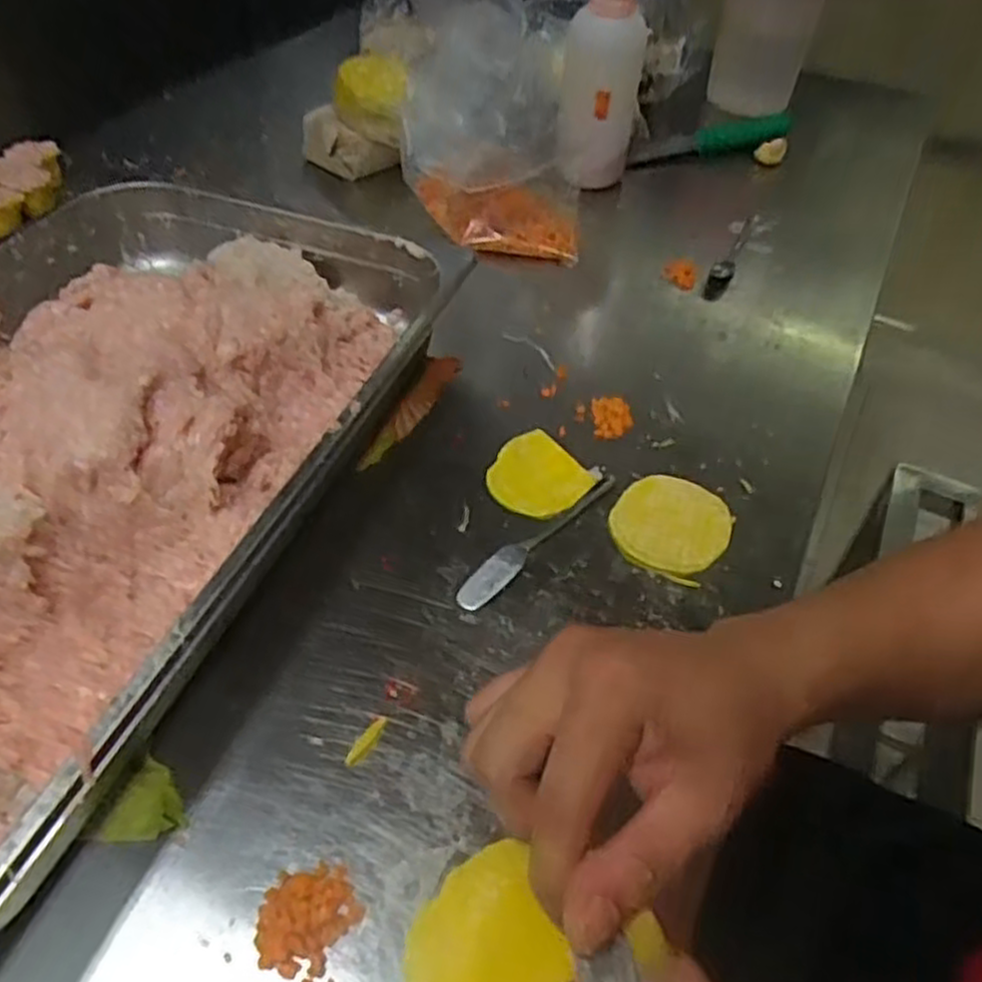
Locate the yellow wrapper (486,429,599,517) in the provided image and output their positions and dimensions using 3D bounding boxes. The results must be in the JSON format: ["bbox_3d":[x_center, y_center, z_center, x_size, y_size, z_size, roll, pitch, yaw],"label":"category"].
[{"bbox_3d":[0.030,-0.011,0.513,0.058,0.009,0.058,-33,59,-30],"label":"yellow wrapper"}]

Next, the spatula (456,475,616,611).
[{"bbox_3d":[0.030,0.026,0.482,0.018,0.010,0.138,35,54,22],"label":"spatula"}]

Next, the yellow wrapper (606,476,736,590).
[{"bbox_3d":[0.113,0.021,0.495,0.071,0.006,0.077,21,50,12],"label":"yellow wrapper"}]

